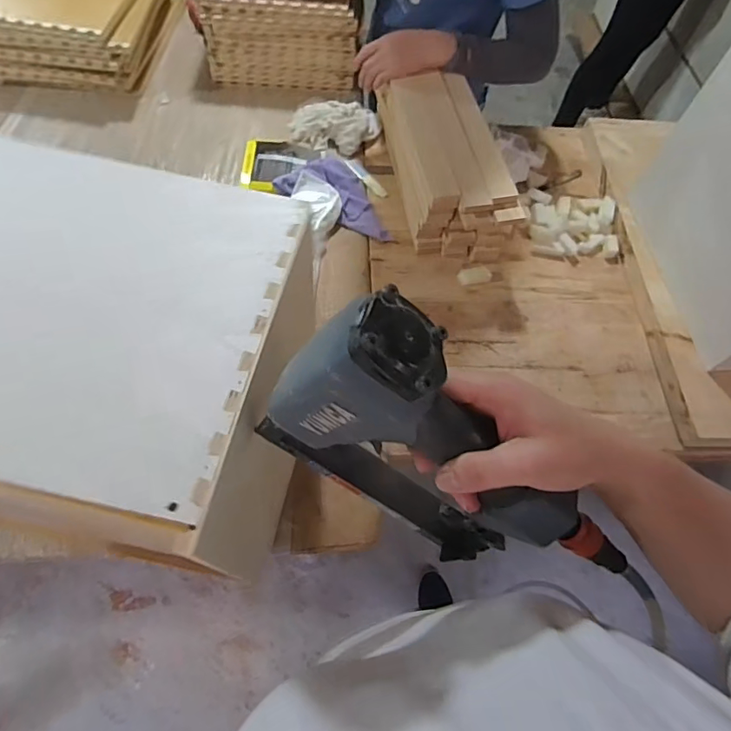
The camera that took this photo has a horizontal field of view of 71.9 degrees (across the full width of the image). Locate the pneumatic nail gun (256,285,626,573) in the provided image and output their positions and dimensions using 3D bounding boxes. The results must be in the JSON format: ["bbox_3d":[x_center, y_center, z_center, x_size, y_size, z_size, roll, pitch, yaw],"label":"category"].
[{"bbox_3d":[0.051,0.070,0.346,0.272,0.162,0.065,39,50,-30],"label":"pneumatic nail gun"}]

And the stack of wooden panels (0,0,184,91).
[{"bbox_3d":[-0.571,-0.695,0.977,0.325,0.129,0.342,6,62,-2],"label":"stack of wooden panels"}]

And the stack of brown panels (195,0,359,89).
[{"bbox_3d":[-0.154,-0.717,0.974,0.301,0.197,0.261,3,62,-3],"label":"stack of brown panels"}]

